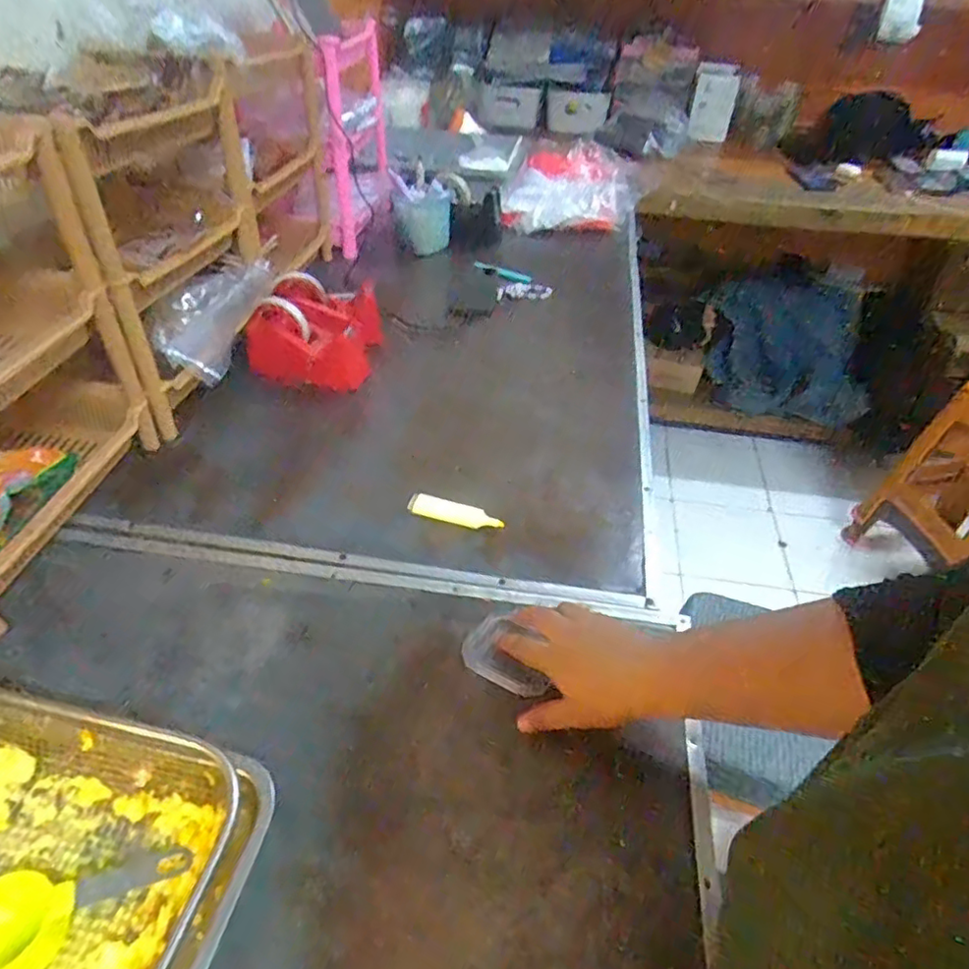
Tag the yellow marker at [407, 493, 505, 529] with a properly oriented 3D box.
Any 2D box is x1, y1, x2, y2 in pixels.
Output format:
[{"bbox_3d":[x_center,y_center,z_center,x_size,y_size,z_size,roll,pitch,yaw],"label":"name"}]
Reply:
[{"bbox_3d":[-0.031,0.031,0.660,0.105,0.022,0.022,13,45,12],"label":"yellow marker"}]

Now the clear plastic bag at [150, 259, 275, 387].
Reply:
[{"bbox_3d":[-0.355,-0.224,0.796,0.081,0.079,0.217,10,43,7],"label":"clear plastic bag"}]

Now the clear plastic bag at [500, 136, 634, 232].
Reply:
[{"bbox_3d":[0.211,-0.688,1.384,0.299,0.058,0.497,7,43,4],"label":"clear plastic bag"}]

